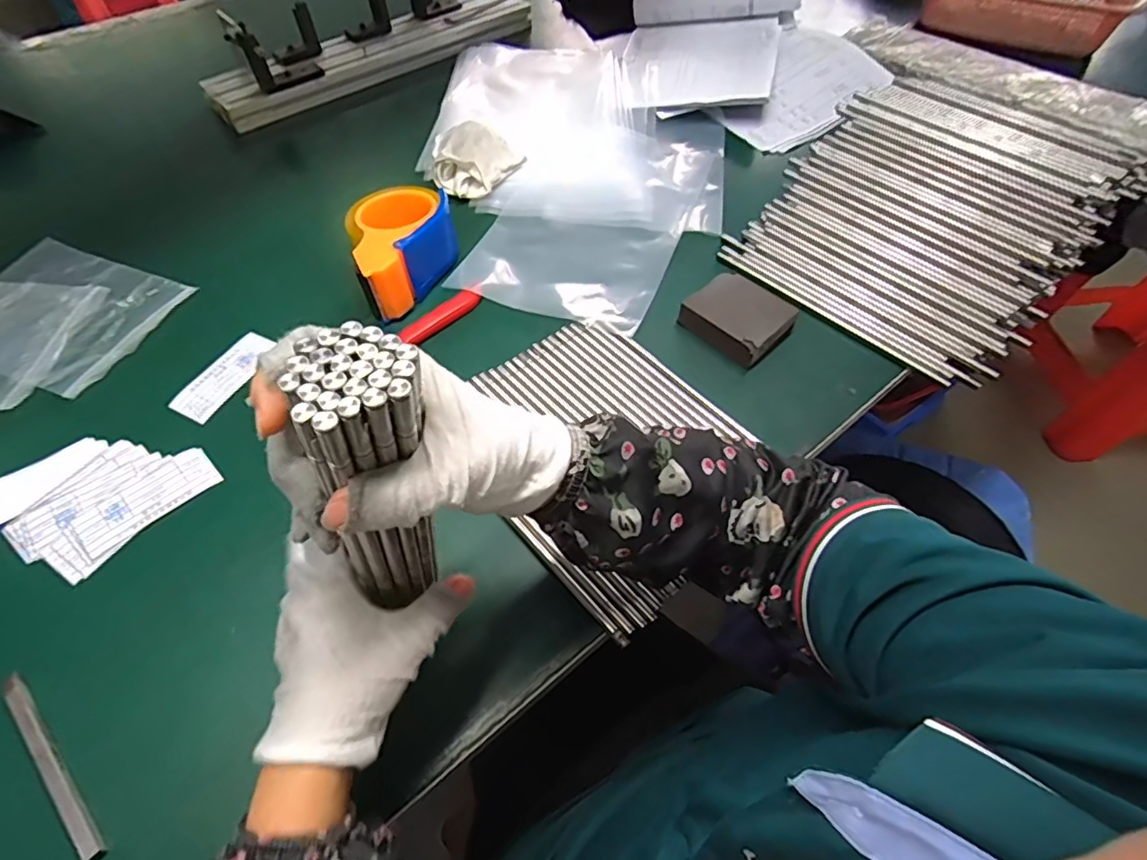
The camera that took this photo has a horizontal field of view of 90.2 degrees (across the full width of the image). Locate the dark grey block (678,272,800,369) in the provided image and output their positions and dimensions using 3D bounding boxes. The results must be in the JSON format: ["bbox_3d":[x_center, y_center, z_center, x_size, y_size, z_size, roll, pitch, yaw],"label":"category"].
[{"bbox_3d":[0.153,-0.103,0.528,0.083,0.030,0.070,40,66,22],"label":"dark grey block"}]

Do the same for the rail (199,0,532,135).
[{"bbox_3d":[-0.282,-0.564,0.806,0.479,0.091,0.114,-31,61,-19],"label":"rail"}]

